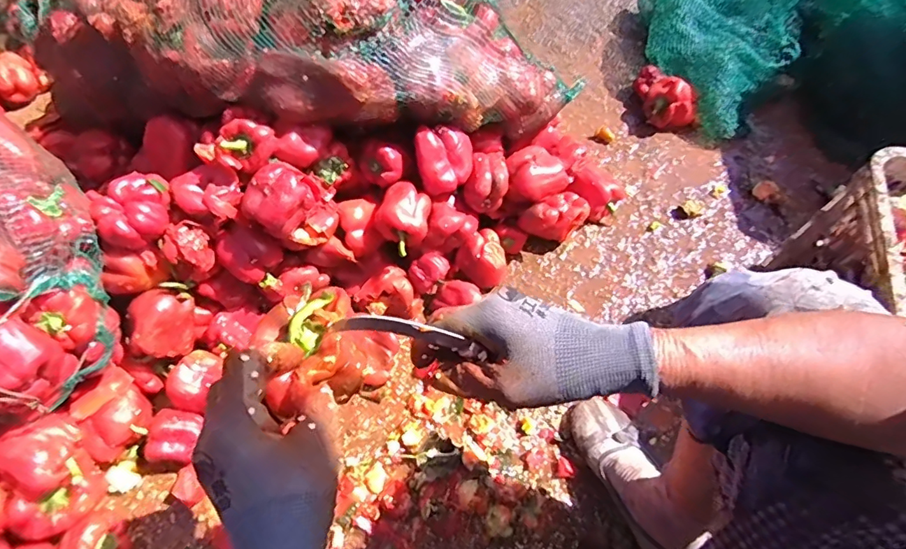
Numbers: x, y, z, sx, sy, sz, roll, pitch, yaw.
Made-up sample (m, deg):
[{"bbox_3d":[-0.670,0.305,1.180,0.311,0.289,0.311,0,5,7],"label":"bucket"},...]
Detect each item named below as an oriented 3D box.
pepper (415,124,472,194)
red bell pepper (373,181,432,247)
[{"bbox_3d":[-0.018,-0.177,0.776,0.087,0.066,0.096,-14,103,-22],"label":"pepper"},{"bbox_3d":[-0.078,-0.086,0.764,0.082,0.064,0.090,4,64,4],"label":"red bell pepper"}]

